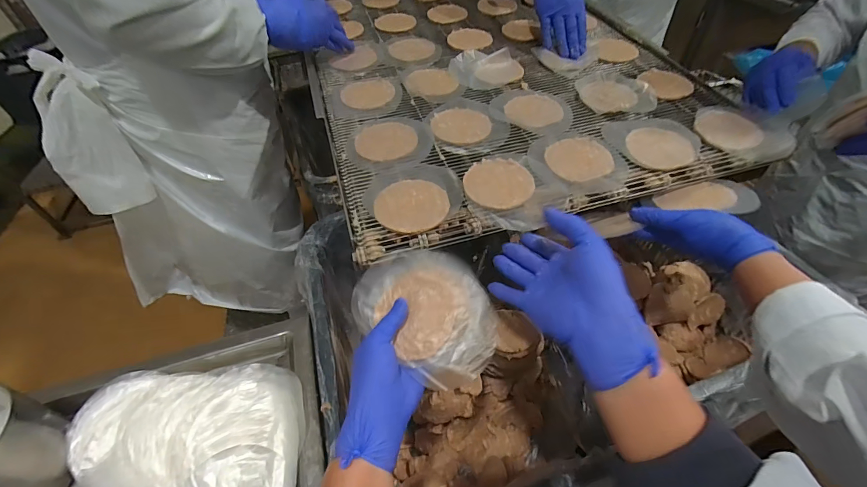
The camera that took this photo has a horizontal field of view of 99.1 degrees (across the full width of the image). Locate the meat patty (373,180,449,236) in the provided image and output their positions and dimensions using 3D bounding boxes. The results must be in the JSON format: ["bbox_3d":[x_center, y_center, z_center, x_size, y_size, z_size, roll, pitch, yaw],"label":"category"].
[{"bbox_3d":[-0.026,-0.048,0.437,0.085,0.007,0.083,-2,46,2],"label":"meat patty"}]

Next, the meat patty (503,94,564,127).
[{"bbox_3d":[0.154,-0.205,0.566,0.084,0.016,0.069,8,48,12],"label":"meat patty"}]

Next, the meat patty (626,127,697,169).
[{"bbox_3d":[0.306,-0.128,0.498,0.084,0.018,0.067,16,50,18],"label":"meat patty"}]

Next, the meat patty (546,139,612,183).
[{"bbox_3d":[0.191,-0.111,0.486,0.084,0.011,0.075,-16,47,-11],"label":"meat patty"}]

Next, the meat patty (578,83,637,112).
[{"bbox_3d":[0.274,-0.230,0.578,0.080,0.013,0.079,16,50,18],"label":"meat patty"}]

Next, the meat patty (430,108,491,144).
[{"bbox_3d":[0.040,-0.175,0.540,0.084,0.008,0.077,-8,46,-3],"label":"meat patty"}]

